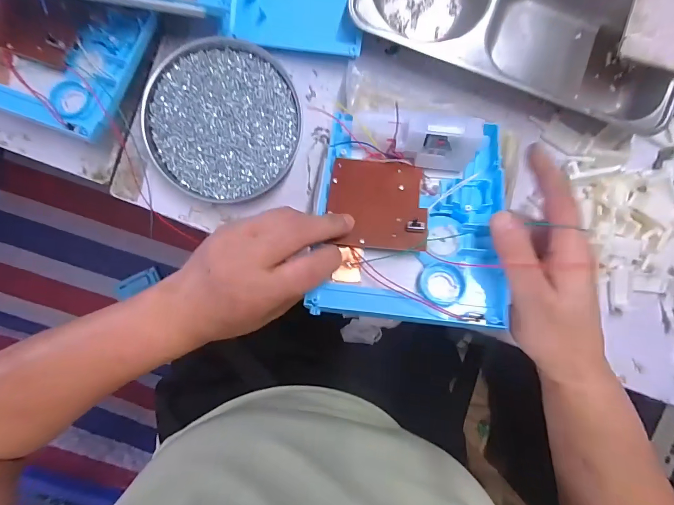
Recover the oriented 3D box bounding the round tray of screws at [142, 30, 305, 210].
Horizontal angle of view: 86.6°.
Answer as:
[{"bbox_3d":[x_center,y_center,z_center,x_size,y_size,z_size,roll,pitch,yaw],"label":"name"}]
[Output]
[{"bbox_3d":[-0.100,-0.115,0.318,0.129,0.018,0.134,0,95,0],"label":"round tray of screws"}]

